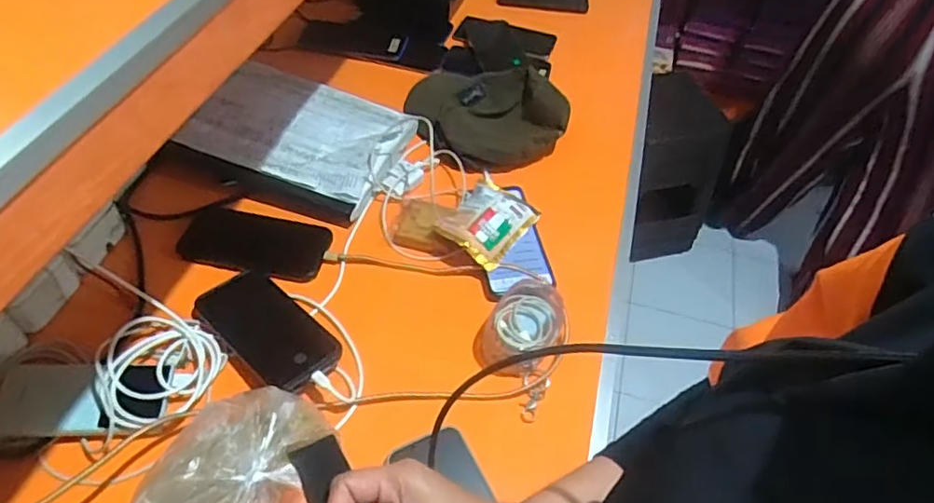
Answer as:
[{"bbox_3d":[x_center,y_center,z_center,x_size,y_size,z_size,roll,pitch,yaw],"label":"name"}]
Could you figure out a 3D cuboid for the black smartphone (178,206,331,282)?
[{"bbox_3d":[-0.240,-0.010,0.702,0.160,0.010,0.081,10,55,3],"label":"black smartphone"}]

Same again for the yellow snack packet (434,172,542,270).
[{"bbox_3d":[0.026,-0.038,0.724,0.085,0.034,0.121,26,52,16],"label":"yellow snack packet"}]

